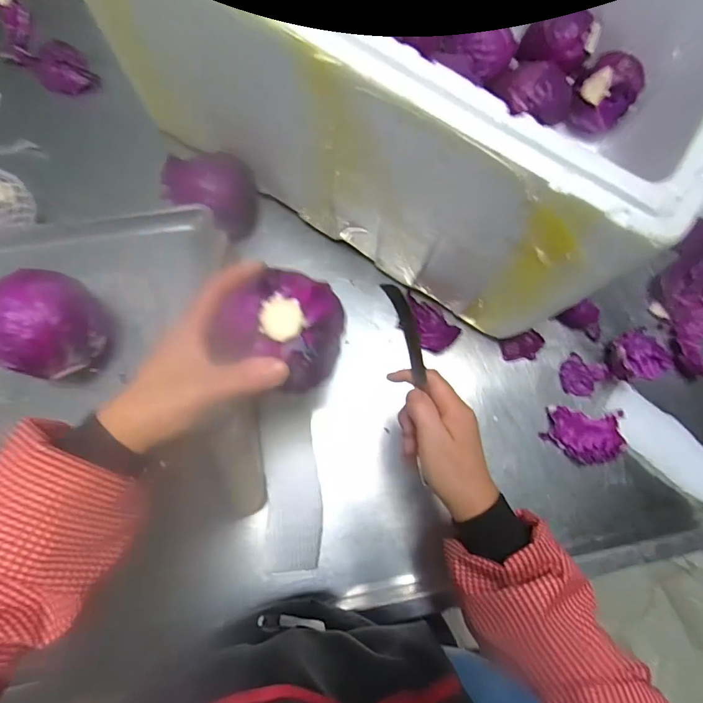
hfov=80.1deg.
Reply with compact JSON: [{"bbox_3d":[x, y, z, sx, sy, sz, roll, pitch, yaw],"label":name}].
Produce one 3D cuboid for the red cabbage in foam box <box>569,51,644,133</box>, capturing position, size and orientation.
[{"bbox_3d":[0.313,-0.319,0.531,0.066,0.084,0.064,0,77,-1],"label":"red cabbage in foam box"}]

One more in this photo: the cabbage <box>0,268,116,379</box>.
[{"bbox_3d":[-0.274,-0.020,0.390,0.080,0.090,0.092,27,78,5],"label":"cabbage"}]

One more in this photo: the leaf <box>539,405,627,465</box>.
[{"bbox_3d":[0.282,0.101,0.505,0.083,0.026,0.065,6,77,0],"label":"leaf"}]

